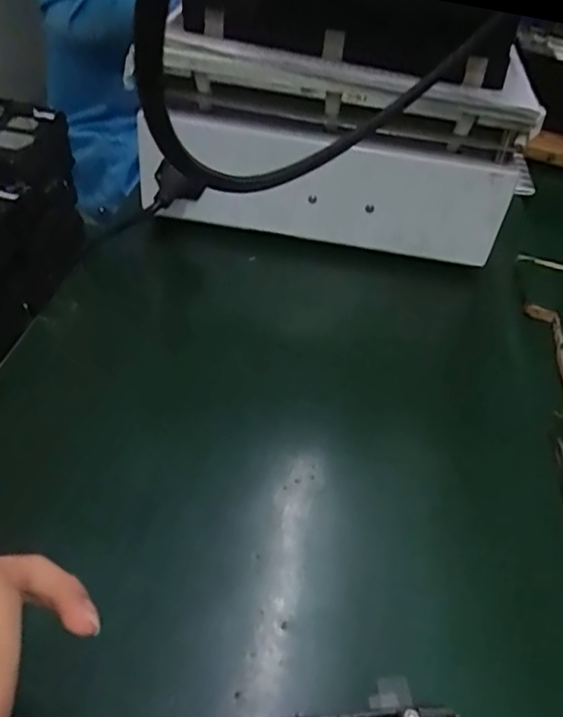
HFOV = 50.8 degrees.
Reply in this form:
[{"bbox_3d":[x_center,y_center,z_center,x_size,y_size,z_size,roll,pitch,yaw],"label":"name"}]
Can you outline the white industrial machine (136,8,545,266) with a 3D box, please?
[{"bbox_3d":[0.038,-0.169,0.480,0.300,0.144,0.077,17,43,6],"label":"white industrial machine"}]

